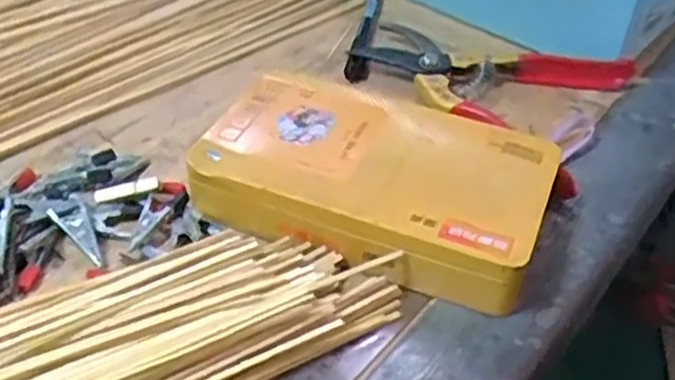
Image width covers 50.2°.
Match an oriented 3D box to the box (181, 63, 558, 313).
[{"bbox_3d":[0.020,-0.007,0.398,0.180,0.042,0.105,18,45,14],"label":"box"}]

